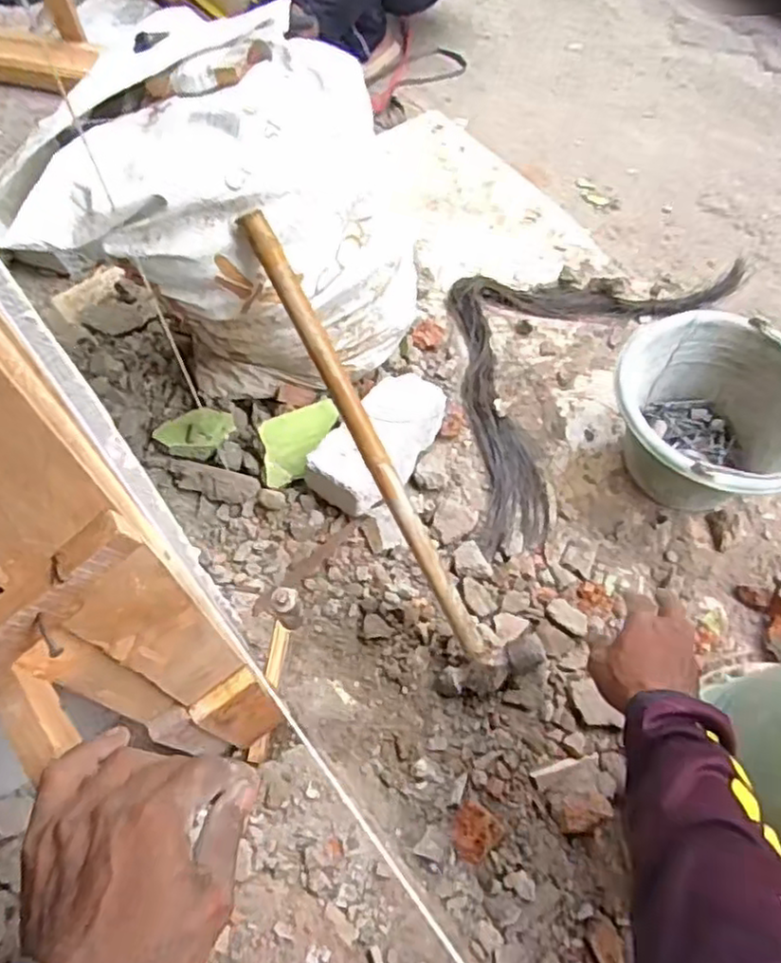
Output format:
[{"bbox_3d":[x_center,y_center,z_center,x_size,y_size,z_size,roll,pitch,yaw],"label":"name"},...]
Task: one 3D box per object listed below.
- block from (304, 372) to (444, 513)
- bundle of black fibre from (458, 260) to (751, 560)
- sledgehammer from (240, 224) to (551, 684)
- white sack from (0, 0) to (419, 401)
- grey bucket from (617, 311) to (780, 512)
[{"bbox_3d":[-0.008,-0.055,0.891,0.099,0.076,0.205,38,69,17],"label":"block"},{"bbox_3d":[0.328,-0.123,0.961,0.454,0.032,0.457,-2,63,-2],"label":"bundle of black fibre"},{"bbox_3d":[-0.008,-0.008,0.713,0.107,0.049,0.569,-31,103,-15],"label":"sledgehammer"},{"bbox_3d":[-0.182,-0.259,0.799,0.394,0.356,0.253,-34,68,-16],"label":"white sack"},{"bbox_3d":[0.399,-0.068,0.869,0.228,0.175,0.247,0,63,0],"label":"grey bucket"}]

